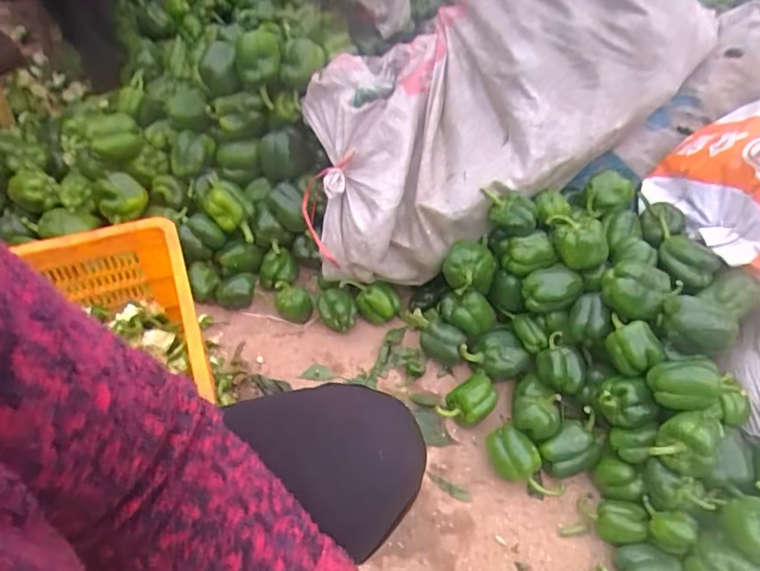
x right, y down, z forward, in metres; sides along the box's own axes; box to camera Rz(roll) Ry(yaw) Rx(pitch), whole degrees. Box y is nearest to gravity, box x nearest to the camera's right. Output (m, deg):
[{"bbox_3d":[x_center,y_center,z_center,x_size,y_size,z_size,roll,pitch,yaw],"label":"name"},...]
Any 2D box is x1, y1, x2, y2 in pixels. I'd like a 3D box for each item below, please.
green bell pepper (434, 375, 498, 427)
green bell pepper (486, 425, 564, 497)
[{"bbox_3d":[0.148,0.193,0.939,0.092,0.078,0.067,-29,60,-24],"label":"green bell pepper"},{"bbox_3d":[0.219,0.278,0.883,0.057,0.068,0.128,-32,61,-26],"label":"green bell pepper"}]

